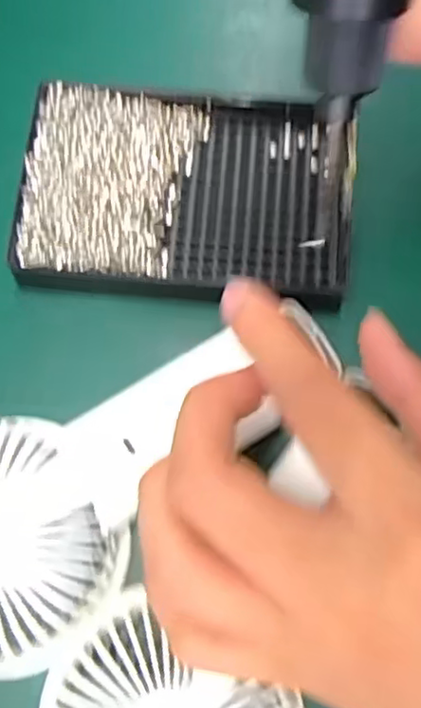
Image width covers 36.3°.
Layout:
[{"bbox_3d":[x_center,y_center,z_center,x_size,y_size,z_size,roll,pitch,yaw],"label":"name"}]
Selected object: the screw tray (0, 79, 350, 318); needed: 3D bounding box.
[{"bbox_3d":[-0.009,-0.067,0.279,0.136,0.028,0.091,6,75,1],"label":"screw tray"}]

